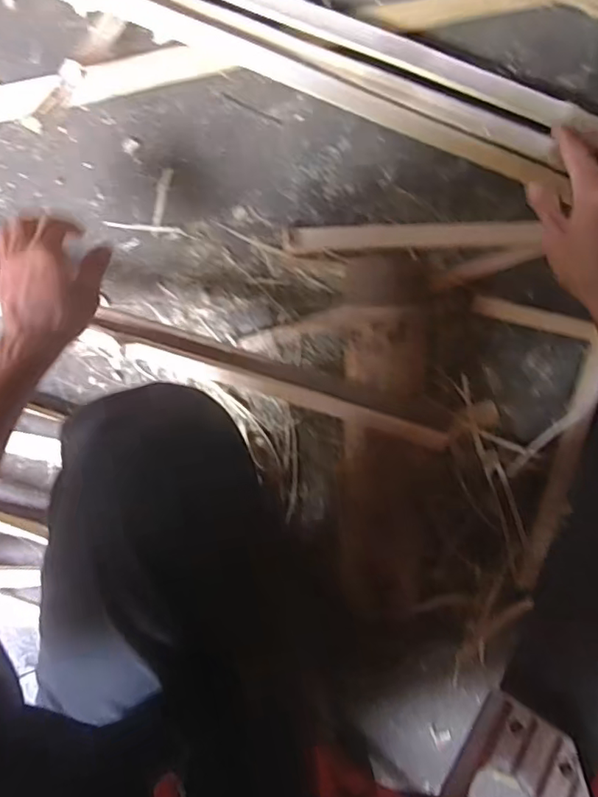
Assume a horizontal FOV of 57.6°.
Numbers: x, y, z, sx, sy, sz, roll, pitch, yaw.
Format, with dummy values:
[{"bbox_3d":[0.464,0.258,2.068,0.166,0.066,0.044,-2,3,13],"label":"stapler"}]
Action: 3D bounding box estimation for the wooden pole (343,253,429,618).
[{"bbox_3d":[0.082,0.036,0.530,0.086,0.070,0.345,-1,97,0],"label":"wooden pole"}]

